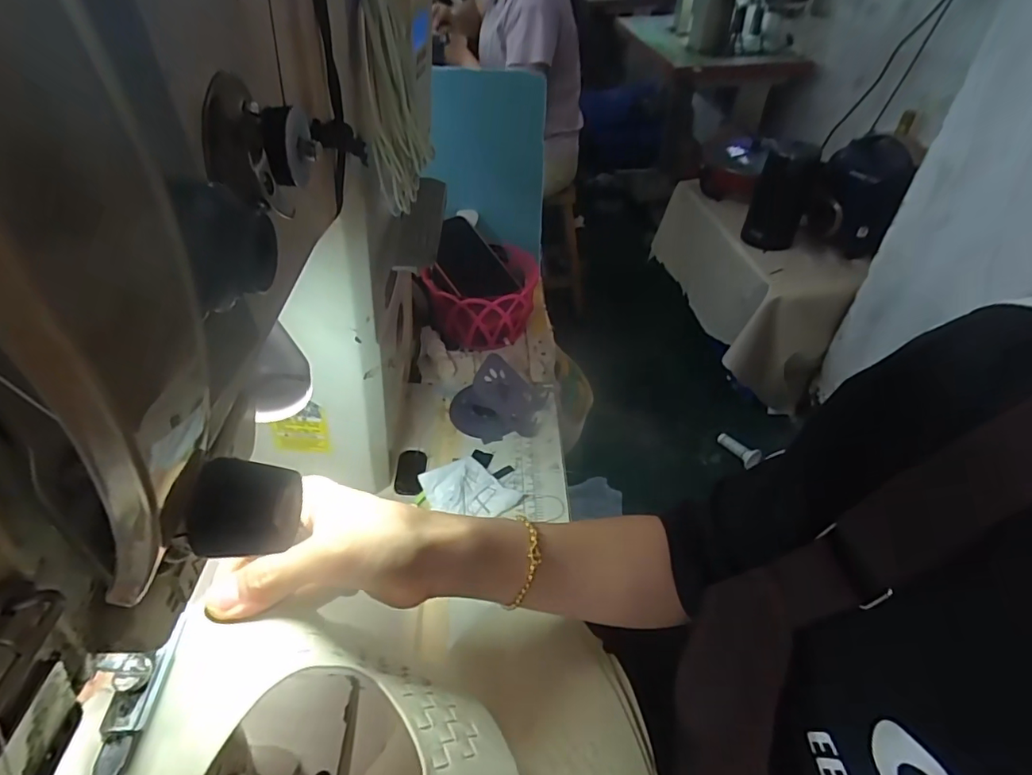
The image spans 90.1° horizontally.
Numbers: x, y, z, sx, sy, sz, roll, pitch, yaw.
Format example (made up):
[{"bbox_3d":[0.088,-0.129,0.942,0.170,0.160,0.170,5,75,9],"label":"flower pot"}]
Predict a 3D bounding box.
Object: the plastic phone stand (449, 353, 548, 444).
[{"bbox_3d":[-0.022,0.008,0.540,0.096,0.052,0.074,9,44,10],"label":"plastic phone stand"}]

